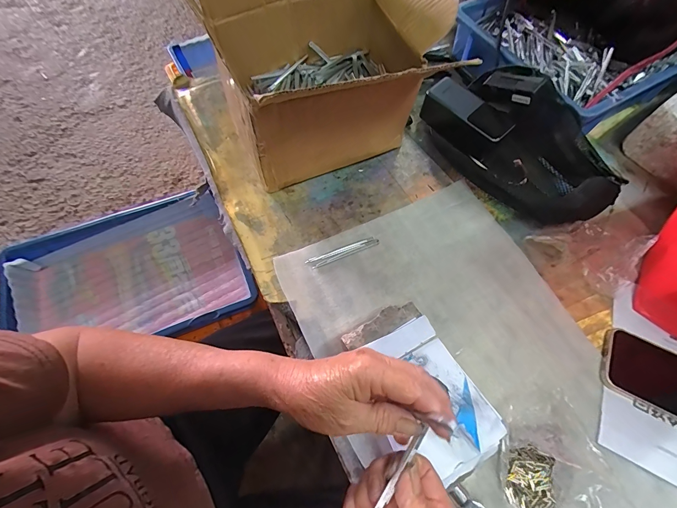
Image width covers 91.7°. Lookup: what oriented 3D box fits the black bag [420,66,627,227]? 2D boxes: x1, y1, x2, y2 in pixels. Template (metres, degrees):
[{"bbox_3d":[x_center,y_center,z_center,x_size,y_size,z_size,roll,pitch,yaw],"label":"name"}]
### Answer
[{"bbox_3d":[0.250,-0.167,0.473,0.145,0.089,0.300,-33,69,-15],"label":"black bag"}]

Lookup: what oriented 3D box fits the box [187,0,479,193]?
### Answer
[{"bbox_3d":[-0.008,-0.234,0.425,0.259,0.223,0.197,-19,68,-10],"label":"box"}]

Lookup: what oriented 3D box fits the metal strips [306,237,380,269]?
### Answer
[{"bbox_3d":[0.006,-0.003,0.431,0.097,0.004,0.015,-21,67,-10],"label":"metal strips"}]

